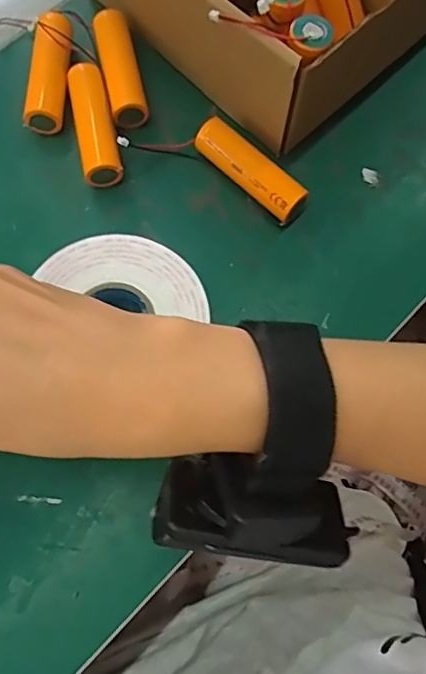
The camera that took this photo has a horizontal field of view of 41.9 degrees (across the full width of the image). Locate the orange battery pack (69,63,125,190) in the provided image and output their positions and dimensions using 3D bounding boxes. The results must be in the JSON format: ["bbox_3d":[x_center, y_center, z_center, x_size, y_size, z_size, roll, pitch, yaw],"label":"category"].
[{"bbox_3d":[-0.069,-0.125,0.327,0.022,0.016,0.073,-10,73,-5],"label":"orange battery pack"}]

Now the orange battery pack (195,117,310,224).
[{"bbox_3d":[0.021,-0.094,0.320,0.071,0.020,0.022,40,75,10],"label":"orange battery pack"}]

